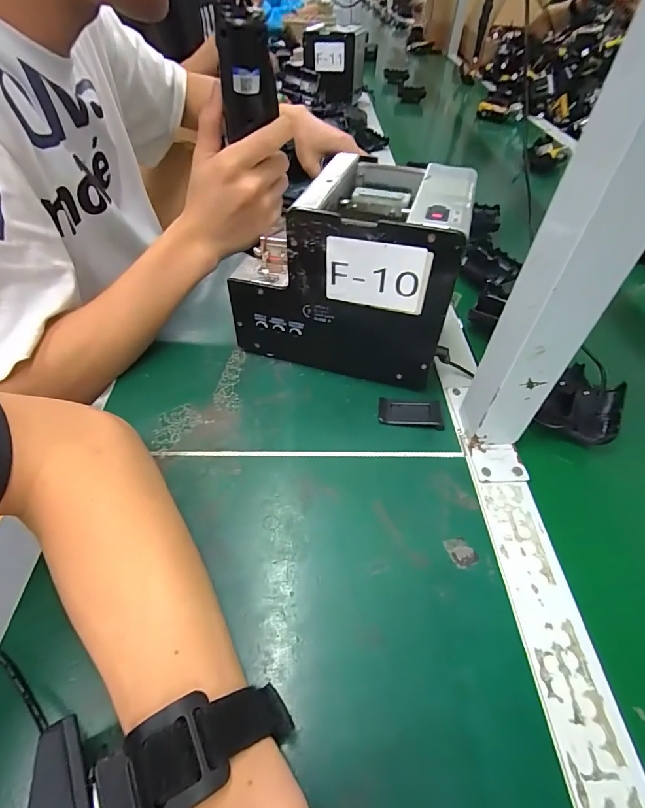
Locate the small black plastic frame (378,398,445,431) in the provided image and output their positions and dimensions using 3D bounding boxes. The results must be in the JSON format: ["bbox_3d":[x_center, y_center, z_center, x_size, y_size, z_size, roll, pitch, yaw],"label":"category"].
[{"bbox_3d":[0.075,0.008,0.348,0.053,0.006,0.026,6,49,5],"label":"small black plastic frame"}]

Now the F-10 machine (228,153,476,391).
[{"bbox_3d":[0.024,-0.122,0.364,0.177,0.150,0.124,14,50,11],"label":"F-10 machine"}]

